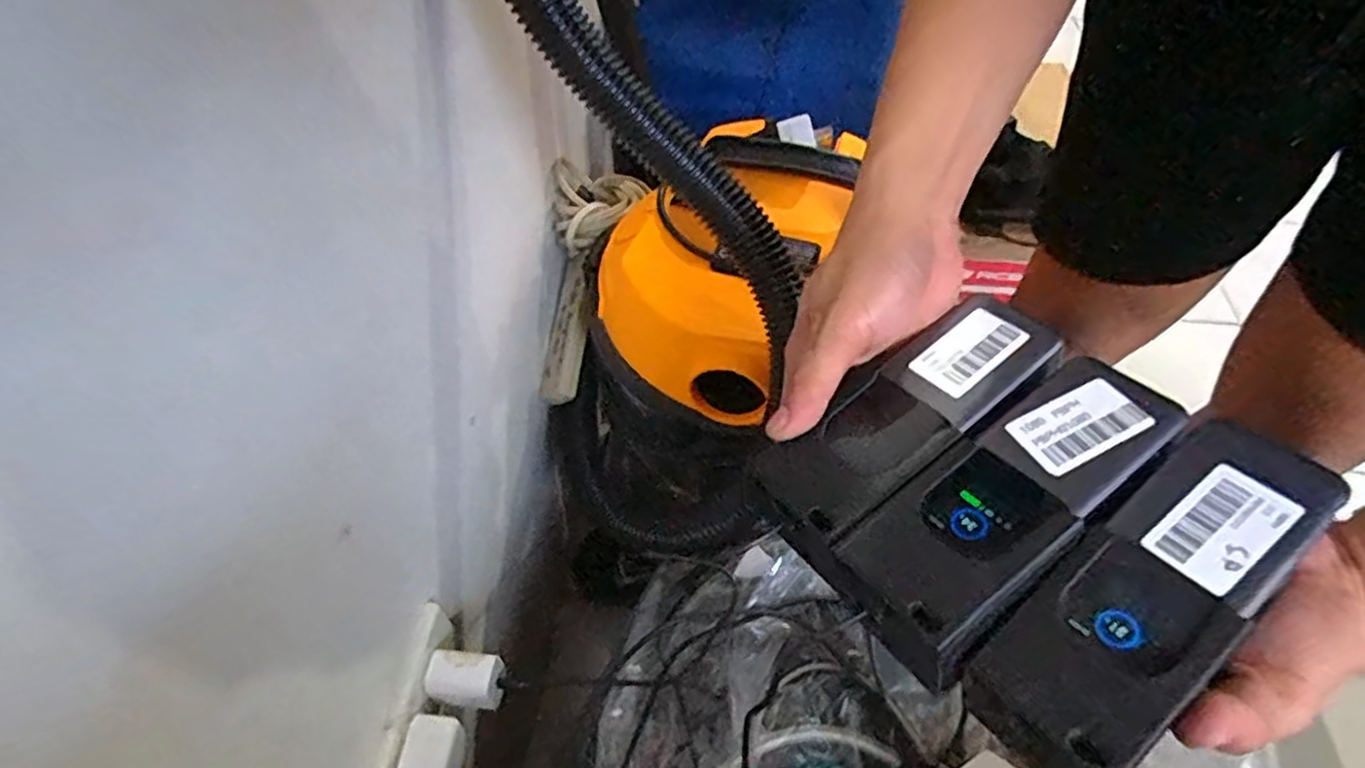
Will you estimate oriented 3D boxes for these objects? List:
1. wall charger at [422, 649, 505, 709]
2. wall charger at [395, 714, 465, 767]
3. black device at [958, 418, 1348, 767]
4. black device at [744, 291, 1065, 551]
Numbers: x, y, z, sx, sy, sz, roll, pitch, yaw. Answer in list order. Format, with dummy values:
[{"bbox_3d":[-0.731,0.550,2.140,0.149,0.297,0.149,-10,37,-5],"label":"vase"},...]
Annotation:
[{"bbox_3d":[-0.144,0.196,0.473,0.048,0.021,0.031,3,50,3],"label":"wall charger"},{"bbox_3d":[-0.156,0.232,0.442,0.033,0.027,0.044,5,50,4],"label":"wall charger"},{"bbox_3d":[0.176,0.075,0.267,0.161,0.018,0.055,-40,60,-13],"label":"black device"},{"bbox_3d":[0.105,0.011,0.334,0.152,0.021,0.062,-36,57,-5],"label":"black device"}]

